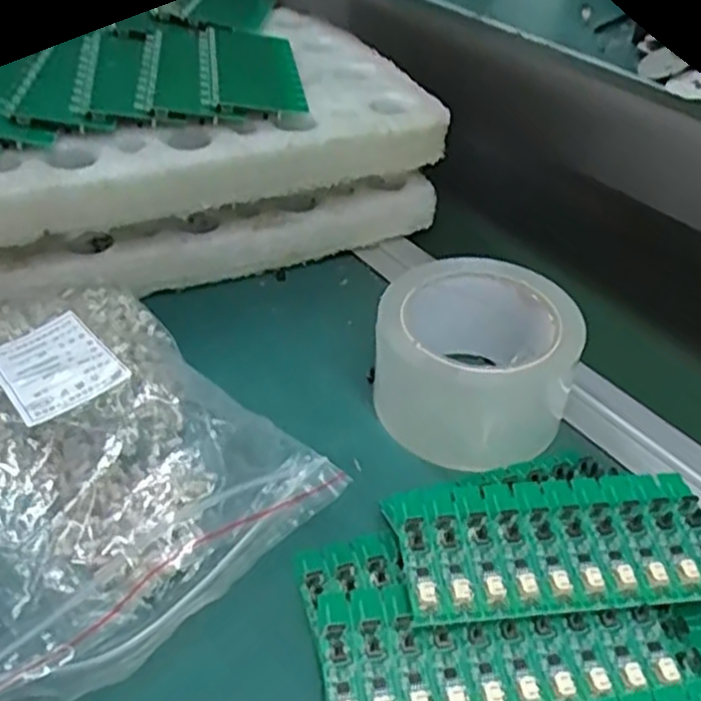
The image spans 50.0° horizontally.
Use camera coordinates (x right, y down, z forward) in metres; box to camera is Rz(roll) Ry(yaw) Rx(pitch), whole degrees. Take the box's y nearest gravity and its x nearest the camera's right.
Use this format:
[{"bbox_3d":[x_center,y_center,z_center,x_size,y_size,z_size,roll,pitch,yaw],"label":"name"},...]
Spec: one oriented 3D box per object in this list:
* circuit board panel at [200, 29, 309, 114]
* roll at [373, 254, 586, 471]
[{"bbox_3d":[-0.071,-0.200,0.535,0.068,0.012,0.135,-4,40,-9],"label":"circuit board panel"},{"bbox_3d":[0.067,0.005,0.409,0.101,0.074,0.101,2,39,-2],"label":"roll"}]

